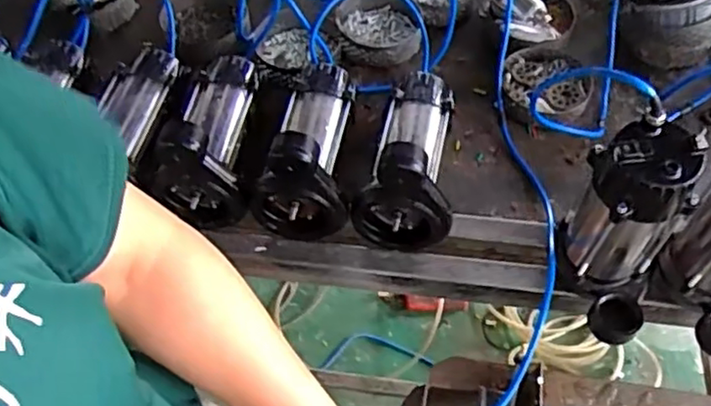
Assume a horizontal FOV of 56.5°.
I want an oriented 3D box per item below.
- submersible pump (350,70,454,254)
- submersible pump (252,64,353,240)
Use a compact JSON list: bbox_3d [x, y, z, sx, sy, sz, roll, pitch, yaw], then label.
[{"bbox_3d":[0.063,-0.076,0.845,0.117,0.170,0.226,3,58,4],"label":"submersible pump"},{"bbox_3d":[-0.068,-0.091,0.856,0.118,0.158,0.230,0,57,2],"label":"submersible pump"}]

